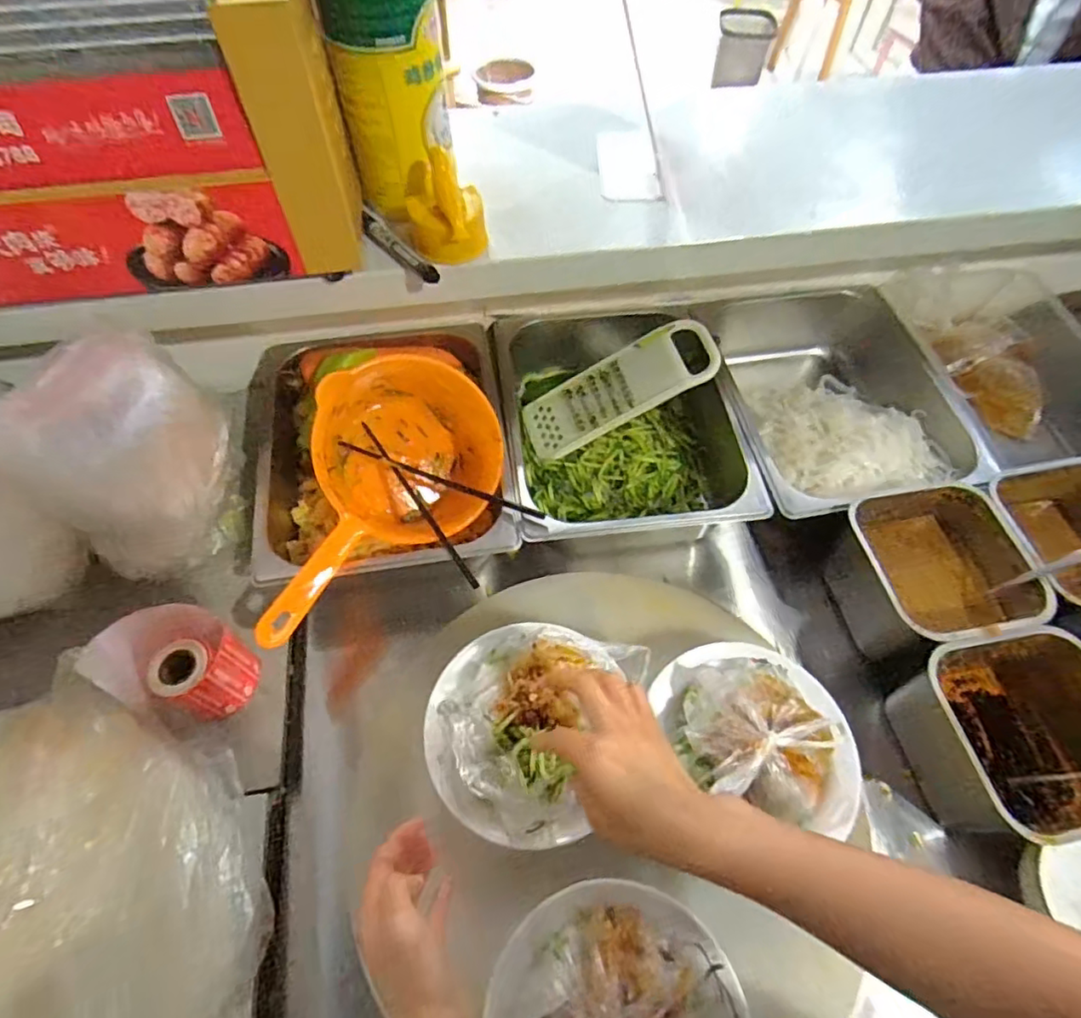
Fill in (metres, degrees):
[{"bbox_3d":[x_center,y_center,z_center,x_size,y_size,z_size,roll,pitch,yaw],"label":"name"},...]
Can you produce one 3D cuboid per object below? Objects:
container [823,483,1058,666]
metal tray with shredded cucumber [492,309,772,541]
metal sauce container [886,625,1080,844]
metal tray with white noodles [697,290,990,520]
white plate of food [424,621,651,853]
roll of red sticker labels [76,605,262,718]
[{"bbox_3d":[0.393,0.067,0.619,0.157,0.098,0.159,-12,59,-7],"label":"container"},{"bbox_3d":[0.092,-0.101,0.730,0.263,0.094,0.330,-7,59,-4],"label":"metal tray with shredded cucumber"},{"bbox_3d":[0.420,0.202,0.540,0.169,0.106,0.157,-8,59,-5],"label":"metal sauce container"},{"bbox_3d":[0.348,-0.120,0.763,0.264,0.131,0.329,-10,59,-6],"label":"metal tray with white noodles"},{"bbox_3d":[-0.009,0.183,0.529,0.178,0.042,0.188,0,59,0],"label":"white plate of food"},{"bbox_3d":[-0.329,0.139,0.549,0.115,0.079,0.088,20,61,11],"label":"roll of red sticker labels"}]

